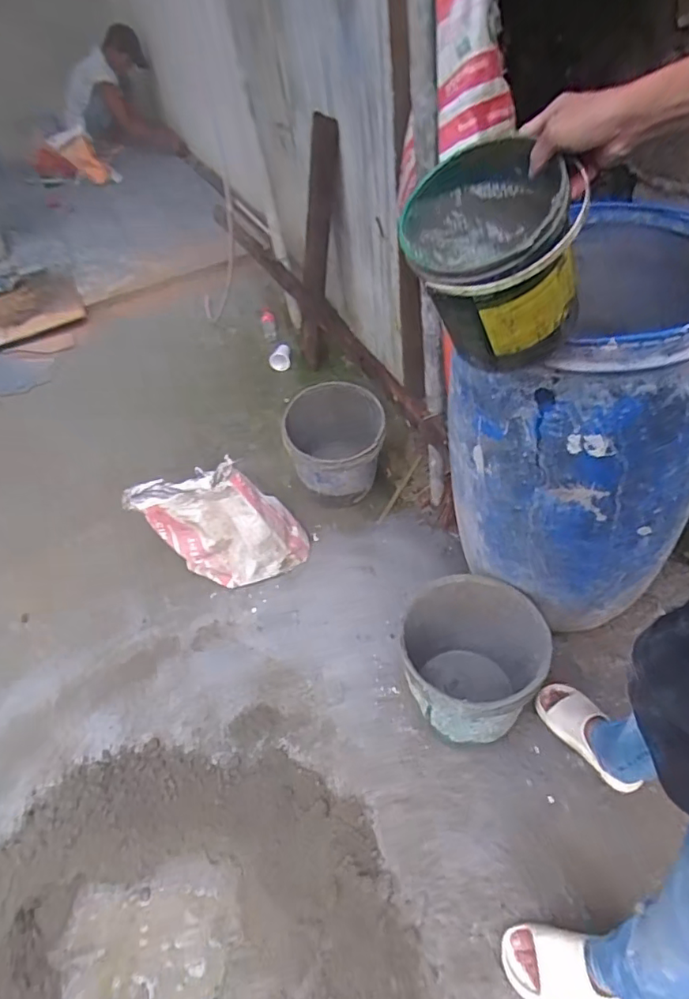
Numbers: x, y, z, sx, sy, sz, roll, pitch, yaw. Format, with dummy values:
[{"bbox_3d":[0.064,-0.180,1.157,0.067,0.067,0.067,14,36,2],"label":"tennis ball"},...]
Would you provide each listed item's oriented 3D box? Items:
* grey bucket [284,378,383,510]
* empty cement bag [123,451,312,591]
[{"bbox_3d":[-0.029,-0.163,1.697,0.294,0.330,0.295,-1,61,1],"label":"grey bucket"},{"bbox_3d":[-0.380,0.071,1.572,0.476,0.425,0.160,0,46,10],"label":"empty cement bag"}]

